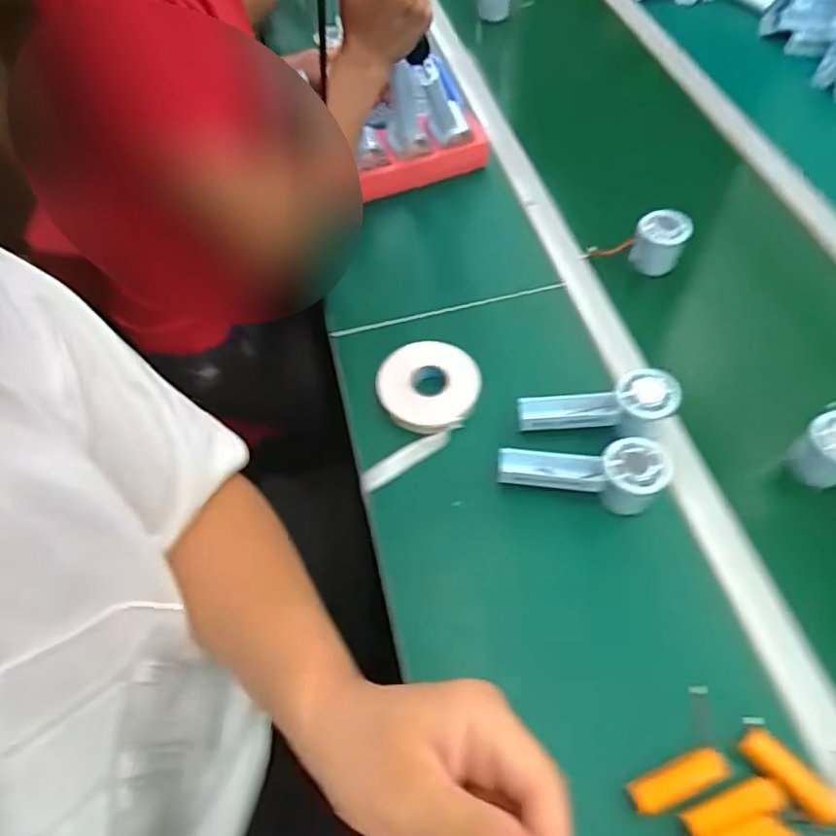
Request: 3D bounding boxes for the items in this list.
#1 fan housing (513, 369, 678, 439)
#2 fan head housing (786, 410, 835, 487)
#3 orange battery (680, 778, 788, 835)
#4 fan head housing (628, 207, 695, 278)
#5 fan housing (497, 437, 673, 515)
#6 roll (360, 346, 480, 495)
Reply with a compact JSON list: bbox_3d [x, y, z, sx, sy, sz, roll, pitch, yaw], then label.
[{"bbox_3d":[0.182,-0.013,0.625,0.154,0.060,0.058,0,58,3],"label":"fan housing"},{"bbox_3d":[0.406,0.030,0.586,0.073,0.048,0.058,-35,63,-18],"label":"fan head housing"},{"bbox_3d":[0.235,0.289,0.445,0.076,0.021,0.020,-17,59,-8],"label":"orange battery"},{"bbox_3d":[0.301,-0.220,0.755,0.061,0.067,0.059,21,62,15],"label":"fan head housing"},{"bbox_3d":[0.157,0.056,0.578,0.156,0.052,0.052,0,58,3],"label":"fan housing"},{"bbox_3d":[0.007,-0.006,0.650,0.110,0.026,0.173,4,59,5],"label":"roll"}]

